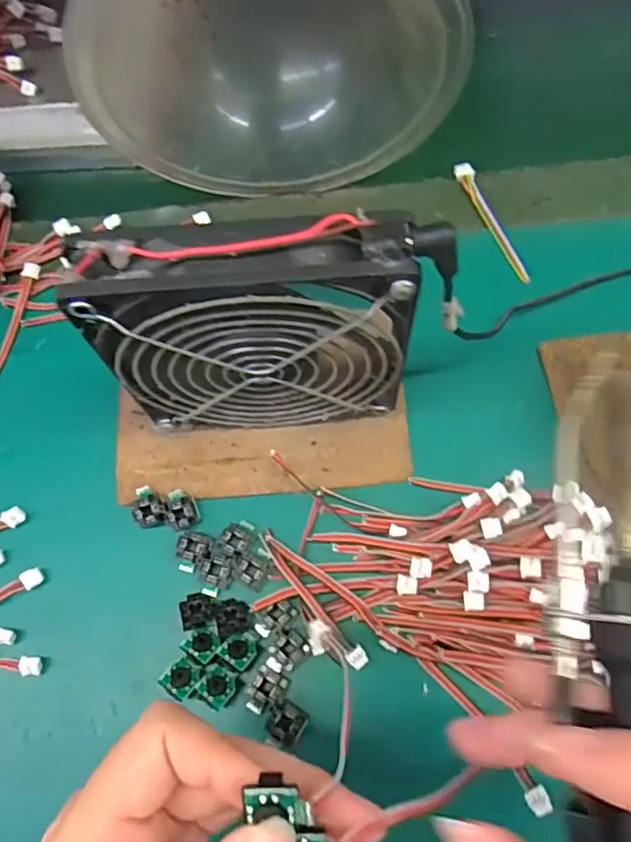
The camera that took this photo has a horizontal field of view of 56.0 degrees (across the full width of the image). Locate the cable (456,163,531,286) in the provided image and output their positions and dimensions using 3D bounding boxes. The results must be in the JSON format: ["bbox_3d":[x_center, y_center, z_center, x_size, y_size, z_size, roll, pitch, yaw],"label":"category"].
[{"bbox_3d":[0.101,-0.115,0.338,0.011,0.007,0.084,-19,65,-6],"label":"cable"}]

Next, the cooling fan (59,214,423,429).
[{"bbox_3d":[-0.022,-0.027,0.242,0.113,0.131,0.029,-1,69,3],"label":"cooling fan"}]

